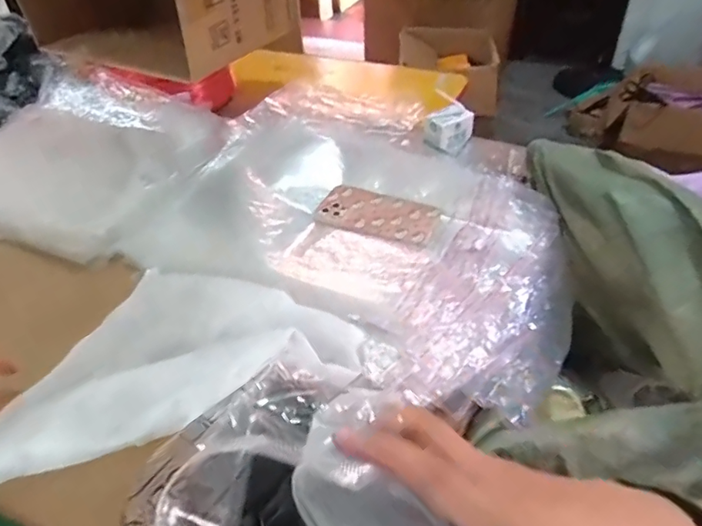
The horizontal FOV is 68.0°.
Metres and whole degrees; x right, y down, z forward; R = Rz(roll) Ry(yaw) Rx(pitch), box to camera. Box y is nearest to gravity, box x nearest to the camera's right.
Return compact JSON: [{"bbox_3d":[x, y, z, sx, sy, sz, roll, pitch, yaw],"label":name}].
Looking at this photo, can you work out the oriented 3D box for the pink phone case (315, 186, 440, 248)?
[{"bbox_3d":[0.033,-0.065,0.692,0.159,0.014,0.079,20,46,24],"label":"pink phone case"}]

